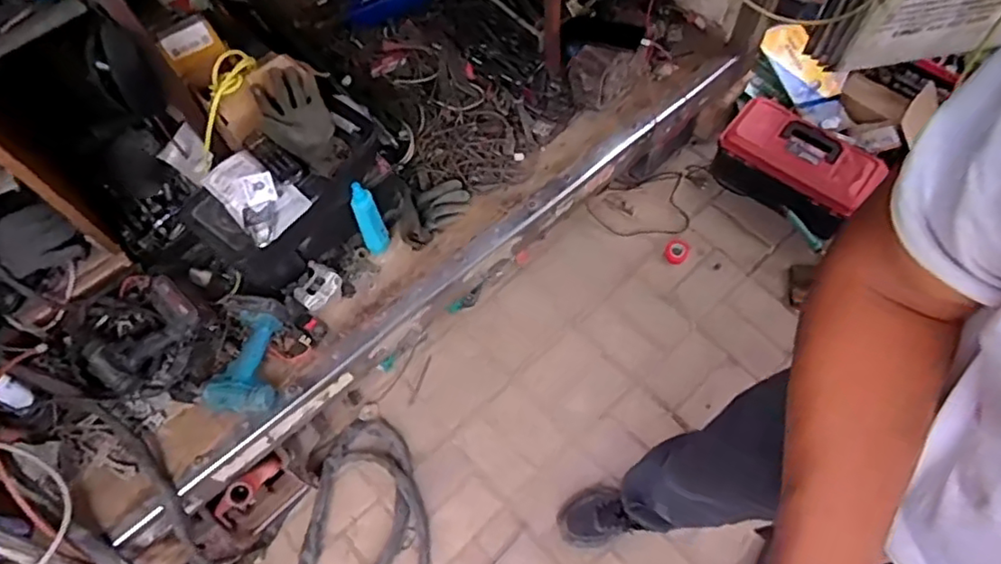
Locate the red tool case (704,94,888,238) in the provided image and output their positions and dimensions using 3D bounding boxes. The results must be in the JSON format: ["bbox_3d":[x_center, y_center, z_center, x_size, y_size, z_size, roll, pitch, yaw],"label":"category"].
[{"bbox_3d":[0.744,-0.294,1.591,0.231,0.140,0.366,-42,68,-16],"label":"red tool case"}]

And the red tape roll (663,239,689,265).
[{"bbox_3d":[0.456,-0.079,1.599,0.058,0.011,0.067,29,69,17],"label":"red tape roll"}]

